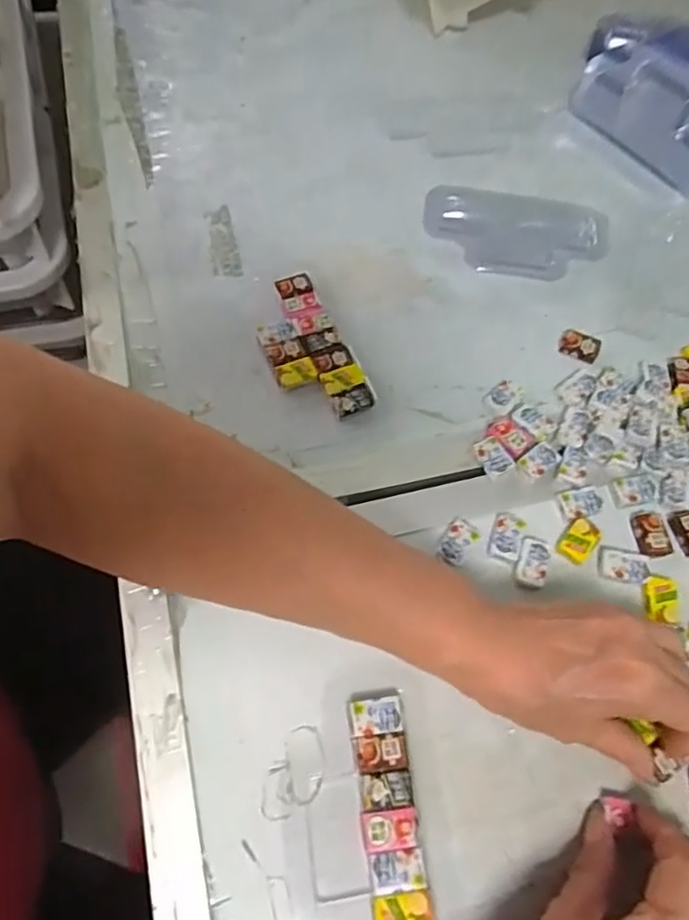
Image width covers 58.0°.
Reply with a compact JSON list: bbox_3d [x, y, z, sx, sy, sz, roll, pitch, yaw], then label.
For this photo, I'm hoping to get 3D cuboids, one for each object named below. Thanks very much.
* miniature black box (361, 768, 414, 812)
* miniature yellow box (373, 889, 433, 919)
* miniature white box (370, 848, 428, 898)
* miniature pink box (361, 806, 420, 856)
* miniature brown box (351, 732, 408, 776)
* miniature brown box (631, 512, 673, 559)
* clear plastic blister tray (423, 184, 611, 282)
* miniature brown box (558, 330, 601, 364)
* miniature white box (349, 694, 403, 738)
[{"bbox_3d":[0.020,0.160,0.301,0.025,0.008,0.016,-5,64,-4],"label":"miniature black box"},{"bbox_3d":[0.026,0.205,0.280,0.025,0.008,0.016,-7,64,-5],"label":"miniature yellow box"},{"bbox_3d":[0.025,0.190,0.287,0.024,0.009,0.016,-6,64,-5],"label":"miniature white box"},{"bbox_3d":[0.022,0.175,0.294,0.026,0.008,0.017,-7,64,-5],"label":"miniature pink box"},{"bbox_3d":[0.018,0.145,0.308,0.026,0.006,0.017,-7,64,-5],"label":"miniature brown box"},{"bbox_3d":[0.181,0.043,0.365,0.019,0.004,0.028,-4,64,-3],"label":"miniature brown box"},{"bbox_3d":[0.132,-0.171,0.469,0.139,0.011,0.081,3,64,0],"label":"clear plastic blister tray"},{"bbox_3d":[0.162,-0.078,0.429,0.026,0.007,0.019,19,65,8],"label":"miniature brown box"},{"bbox_3d":[0.016,0.130,0.314,0.025,0.006,0.017,-8,64,-5],"label":"miniature white box"}]

